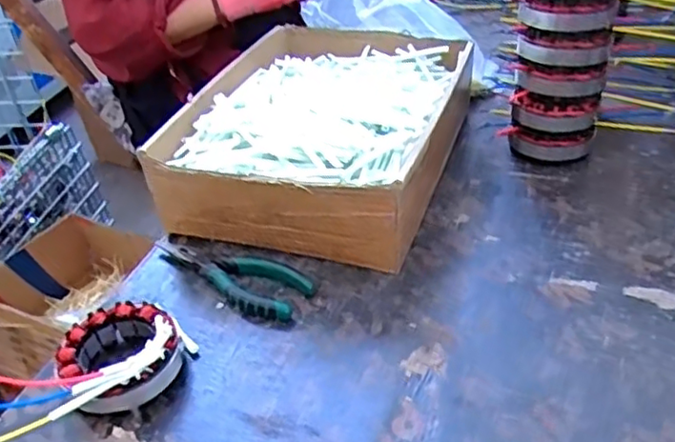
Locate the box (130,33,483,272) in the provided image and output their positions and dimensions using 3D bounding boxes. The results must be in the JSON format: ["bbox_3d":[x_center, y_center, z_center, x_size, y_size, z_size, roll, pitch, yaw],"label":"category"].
[{"bbox_3d":[-0.003,-0.102,0.671,0.243,0.098,0.347,6,39,17],"label":"box"}]

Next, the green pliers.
[{"bbox_3d":[-0.090,0.045,0.552,0.144,0.015,0.053,19,44,31],"label":"green pliers"}]

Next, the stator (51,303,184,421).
[{"bbox_3d":[-0.159,0.098,0.470,0.088,0.044,0.086,-24,40,-21],"label":"stator"}]

